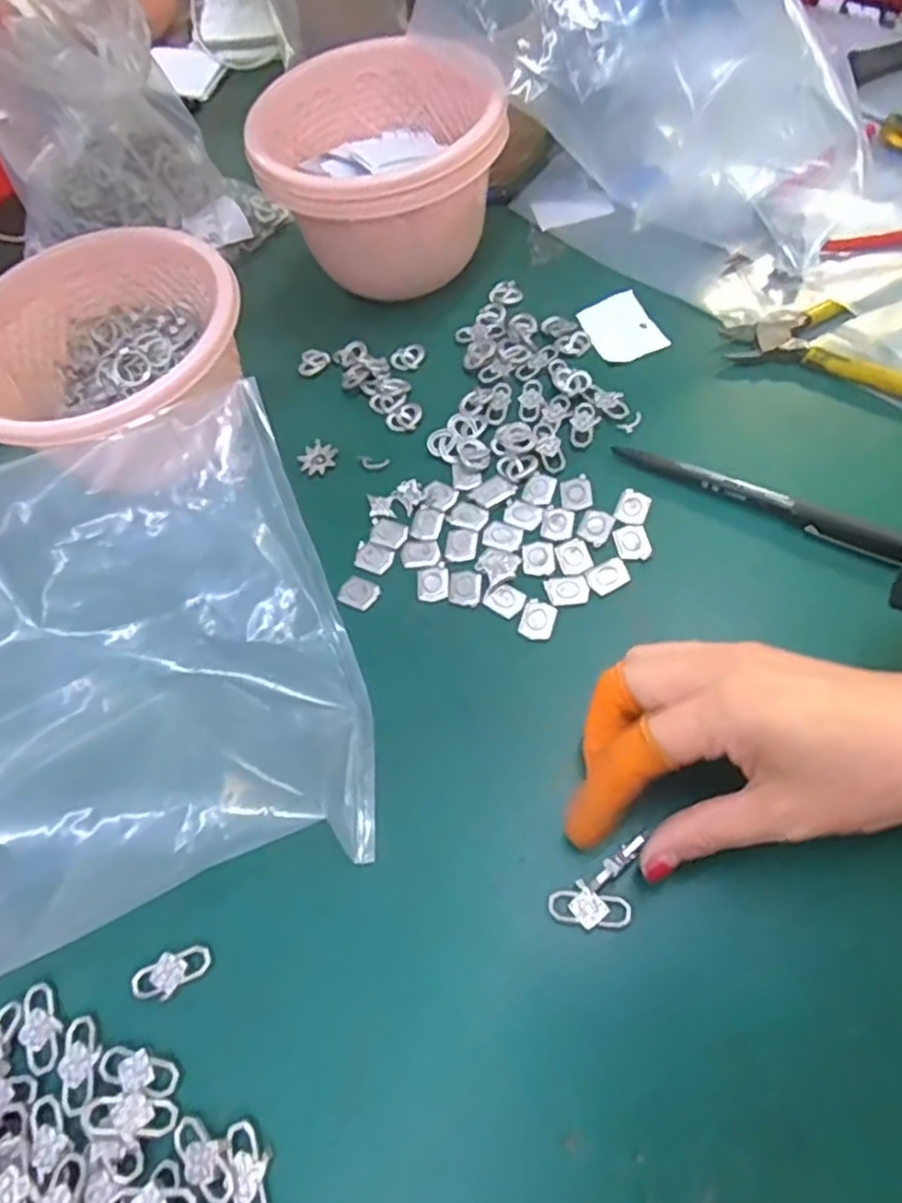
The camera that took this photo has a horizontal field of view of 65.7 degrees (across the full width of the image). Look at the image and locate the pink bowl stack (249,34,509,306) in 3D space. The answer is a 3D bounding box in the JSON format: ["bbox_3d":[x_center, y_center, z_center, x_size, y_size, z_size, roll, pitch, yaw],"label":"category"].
[{"bbox_3d":[-0.043,-0.268,0.440,0.141,0.091,0.129,-20,61,-4],"label":"pink bowl stack"}]

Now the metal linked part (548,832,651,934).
[{"bbox_3d":[0.062,0.111,0.273,0.025,0.008,0.045,43,93,20],"label":"metal linked part"}]

